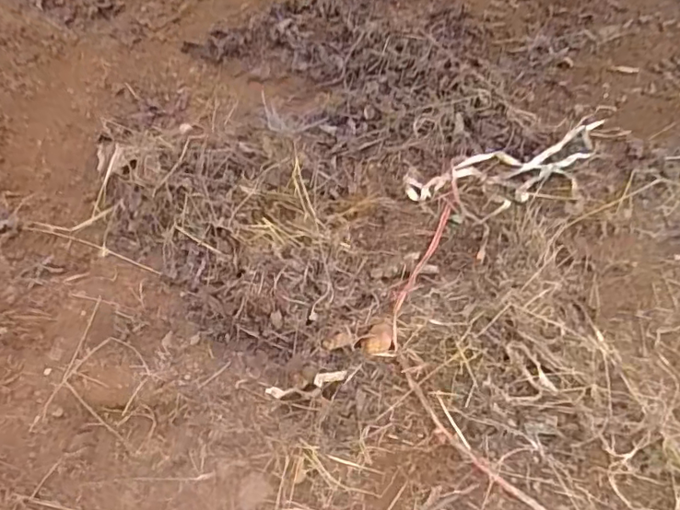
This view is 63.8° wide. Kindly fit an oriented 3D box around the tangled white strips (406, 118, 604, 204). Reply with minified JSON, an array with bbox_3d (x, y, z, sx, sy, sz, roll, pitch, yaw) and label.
[{"bbox_3d":[0.404,-0.195,1.235,0.529,0.025,0.137,-17,60,-14],"label":"tangled white strips"}]

